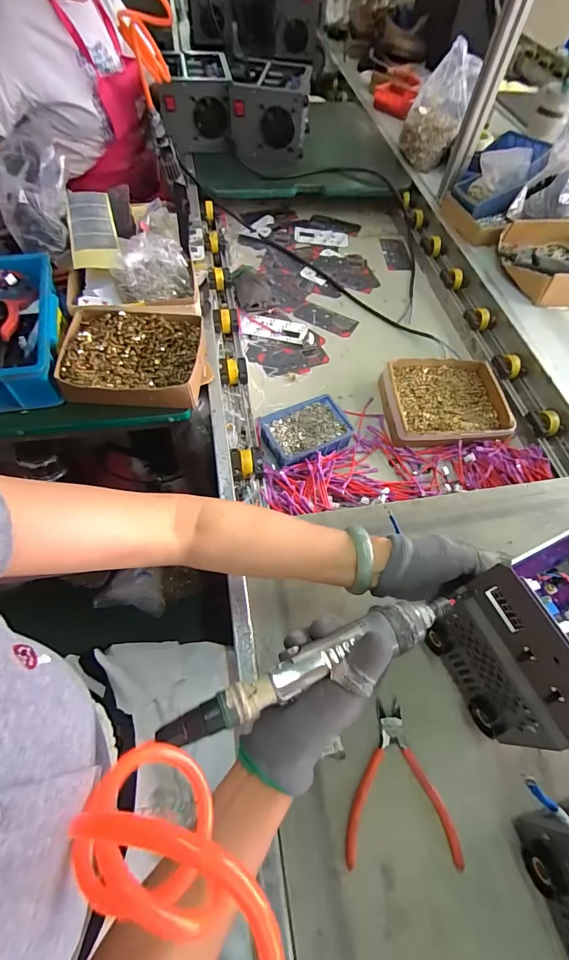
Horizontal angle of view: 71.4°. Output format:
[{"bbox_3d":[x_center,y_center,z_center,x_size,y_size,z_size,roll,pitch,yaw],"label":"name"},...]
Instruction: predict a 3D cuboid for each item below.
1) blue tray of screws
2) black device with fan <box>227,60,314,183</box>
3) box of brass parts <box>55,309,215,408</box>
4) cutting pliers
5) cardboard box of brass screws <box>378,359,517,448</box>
[{"bbox_3d":[0.040,-0.082,0.715,0.149,0.052,0.101,-21,63,-16],"label":"blue tray of screws"},{"bbox_3d":[-0.036,-1.022,1.112,0.208,0.169,0.211,8,59,0],"label":"black device with fan"},{"bbox_3d":[-0.244,-0.206,0.663,0.222,0.050,0.188,0,59,-4],"label":"box of brass parts"},{"bbox_3d":[0.118,0.314,0.418,0.110,0.012,0.140,3,59,-2],"label":"cutting pliers"},{"bbox_3d":[0.308,-0.154,0.773,0.229,0.043,0.195,0,59,-4],"label":"cardboard box of brass screws"}]

